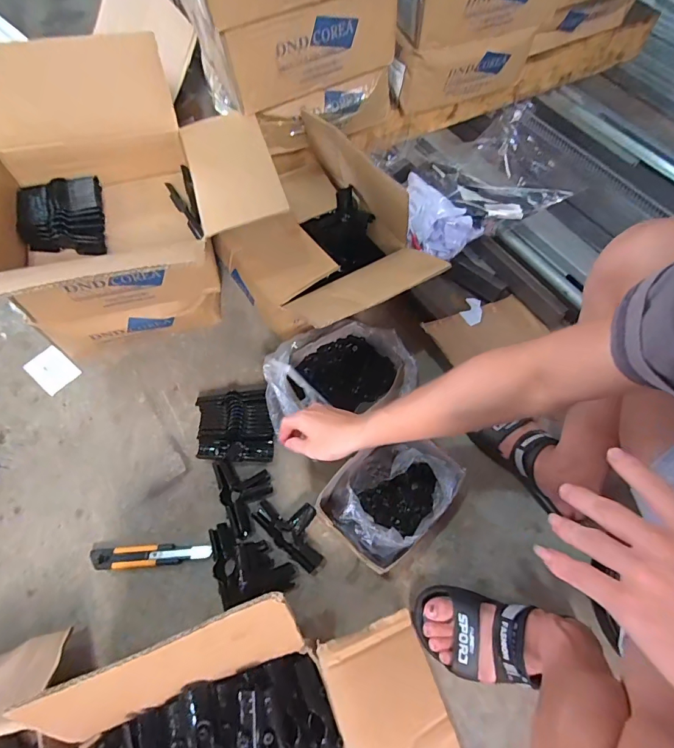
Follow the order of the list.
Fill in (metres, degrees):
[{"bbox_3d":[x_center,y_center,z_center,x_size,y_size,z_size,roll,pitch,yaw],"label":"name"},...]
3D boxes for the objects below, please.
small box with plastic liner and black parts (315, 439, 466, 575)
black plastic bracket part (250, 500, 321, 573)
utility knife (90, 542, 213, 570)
[{"bbox_3d":[0.079,0.189,0.655,0.161,0.111,0.210,37,68,16],"label":"small box with plastic liner and black parts"},{"bbox_3d":[-0.069,0.251,0.685,0.132,0.034,0.077,36,67,15],"label":"black plastic bracket part"},{"bbox_3d":[-0.300,0.293,0.672,0.188,0.015,0.034,-4,63,-4],"label":"utility knife"}]

